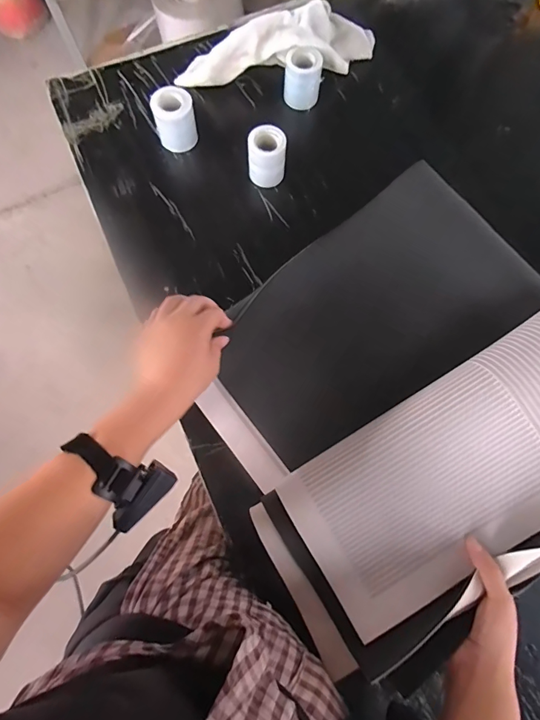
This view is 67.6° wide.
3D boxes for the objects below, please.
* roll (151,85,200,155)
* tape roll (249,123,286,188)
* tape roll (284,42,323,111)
[{"bbox_3d":[-0.142,-0.362,0.610,0.059,0.068,0.054,0,74,-2],"label":"roll"},{"bbox_3d":[-0.005,-0.297,0.597,0.052,0.075,0.045,-2,74,-2],"label":"tape roll"},{"bbox_3d":[0.052,-0.446,0.640,0.054,0.072,0.054,0,74,-2],"label":"tape roll"}]

